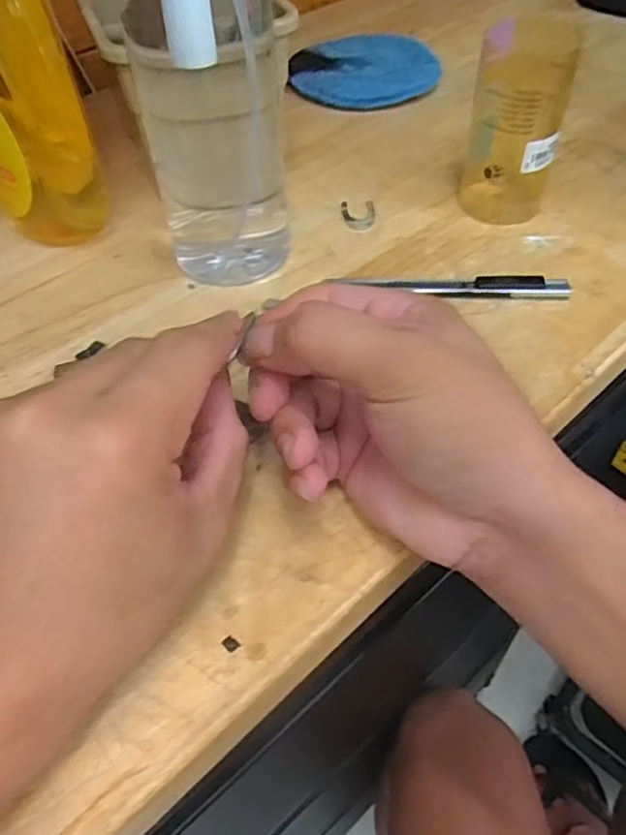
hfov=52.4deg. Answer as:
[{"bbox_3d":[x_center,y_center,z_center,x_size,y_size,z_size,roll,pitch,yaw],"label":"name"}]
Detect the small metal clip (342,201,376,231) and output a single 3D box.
[{"bbox_3d":[0.029,-0.127,0.398,0.021,0.004,0.030,-3,52,-2],"label":"small metal clip"}]

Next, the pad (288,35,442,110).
[{"bbox_3d":[0.041,-0.278,0.511,0.116,0.014,0.105,21,53,18],"label":"pad"}]

